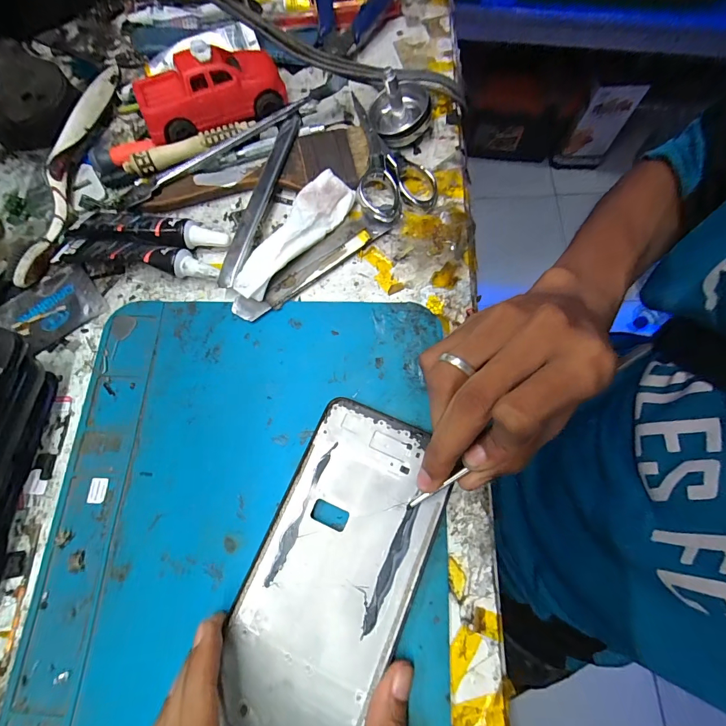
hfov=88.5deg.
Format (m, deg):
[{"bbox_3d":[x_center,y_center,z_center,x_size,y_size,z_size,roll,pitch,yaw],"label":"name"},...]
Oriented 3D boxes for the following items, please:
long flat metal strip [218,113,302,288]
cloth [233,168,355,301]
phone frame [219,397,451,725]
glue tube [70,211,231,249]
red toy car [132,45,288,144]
[{"bbox_3d":[-0.063,-0.104,0.235,0.013,0.010,0.128,15,74,7],"label":"long flat metal strip"},{"bbox_3d":[-0.041,-0.077,0.224,0.026,0.013,0.093,35,77,12],"label":"cloth"},{"bbox_3d":[-0.014,0.104,0.169,0.075,0.004,0.168,16,73,5],"label":"phone frame"},{"bbox_3d":[-0.131,-0.083,0.230,0.099,0.013,0.023,7,73,5],"label":"glue tube"},{"bbox_3d":[-0.100,-0.181,0.245,0.091,0.032,0.047,-24,73,-5],"label":"red toy car"}]

